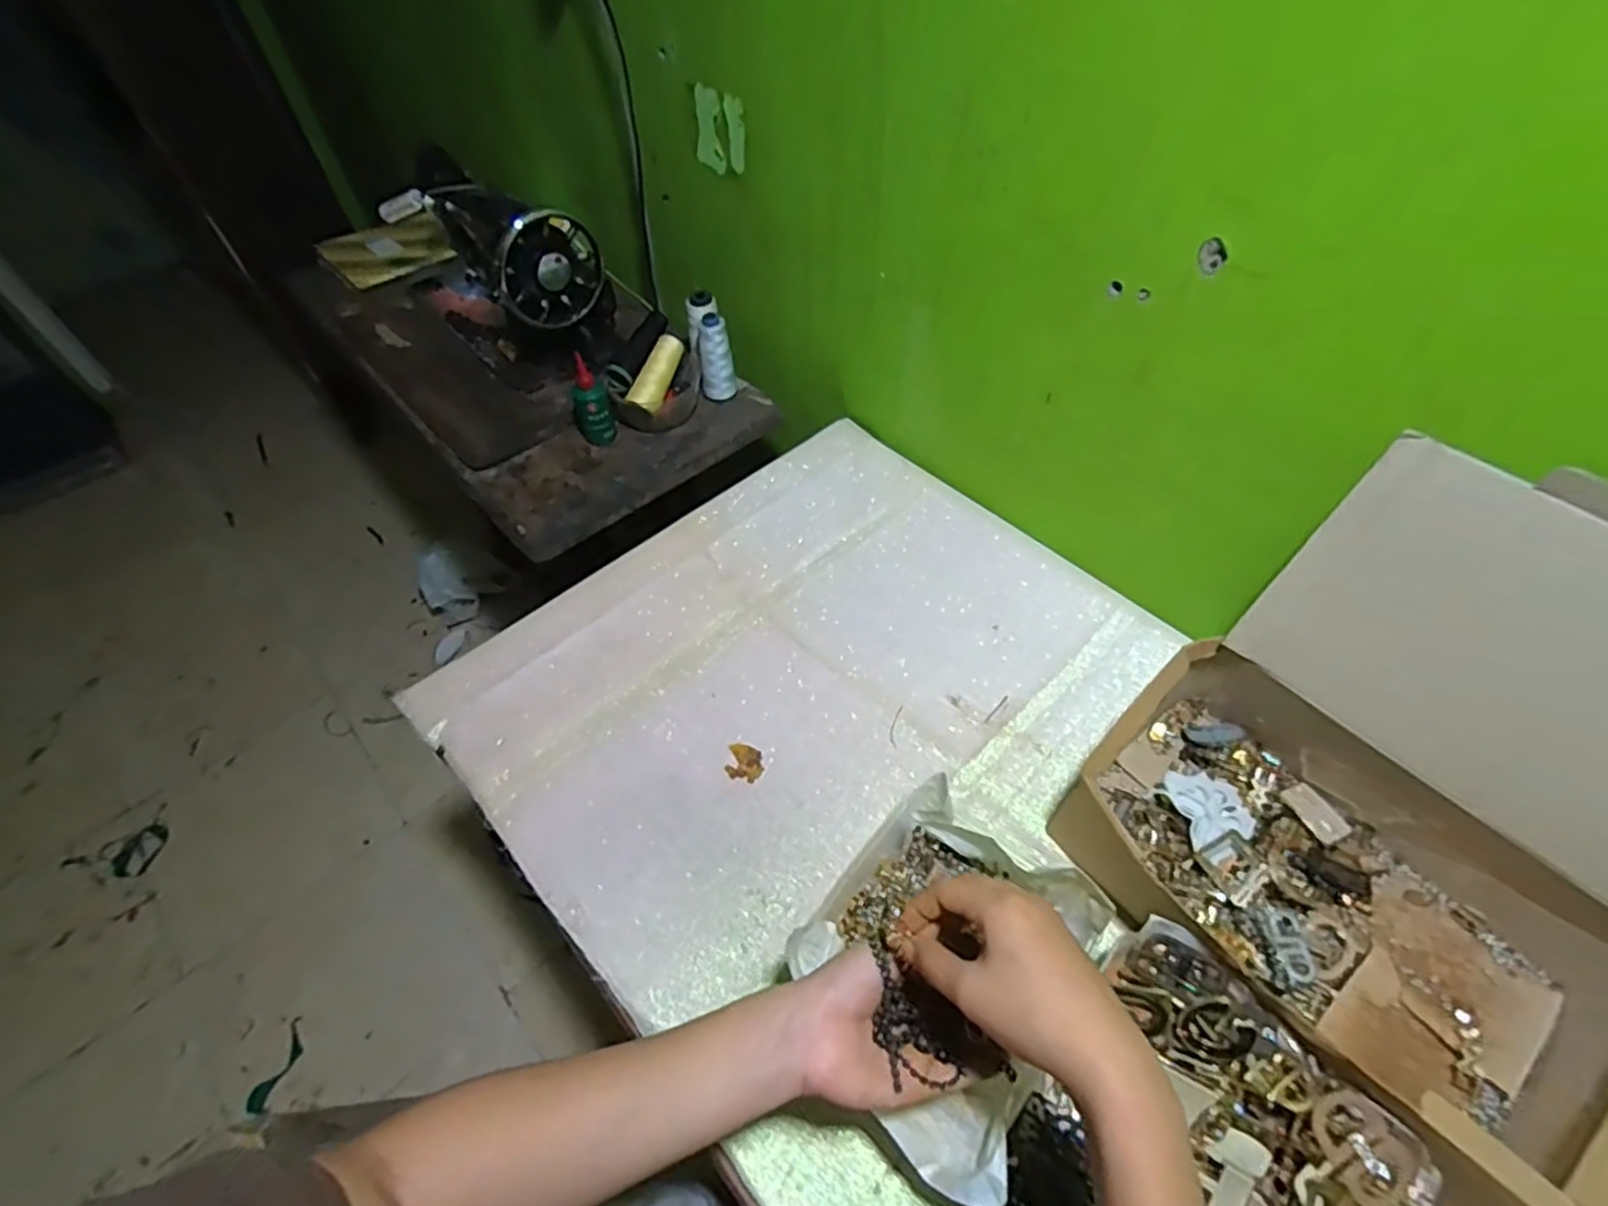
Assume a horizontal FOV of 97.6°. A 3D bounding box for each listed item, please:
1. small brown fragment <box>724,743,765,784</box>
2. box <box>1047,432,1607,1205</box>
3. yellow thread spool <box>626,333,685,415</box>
[{"bbox_3d":[-0.053,0.145,0.640,0.036,0.004,0.033,11,55,12],"label":"small brown fragment"},{"bbox_3d":[0.397,0.132,0.448,0.303,0.275,0.327,-39,60,-22],"label":"box"},{"bbox_3d":[-0.187,-0.297,0.911,0.034,0.036,0.112,18,74,17],"label":"yellow thread spool"}]

